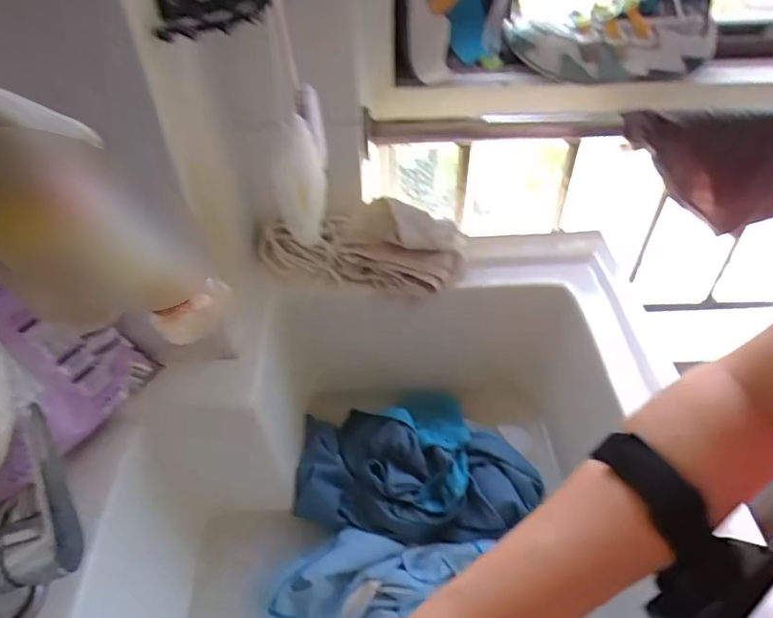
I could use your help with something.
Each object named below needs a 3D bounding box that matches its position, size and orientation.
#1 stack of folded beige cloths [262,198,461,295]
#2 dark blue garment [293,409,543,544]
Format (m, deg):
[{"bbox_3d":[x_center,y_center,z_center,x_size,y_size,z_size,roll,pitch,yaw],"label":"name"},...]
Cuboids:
[{"bbox_3d":[-0.033,-0.071,0.616,0.227,0.073,0.061,9,46,10],"label":"stack of folded beige cloths"},{"bbox_3d":[0.028,0.174,0.586,0.247,0.056,0.128,7,45,8],"label":"dark blue garment"}]

